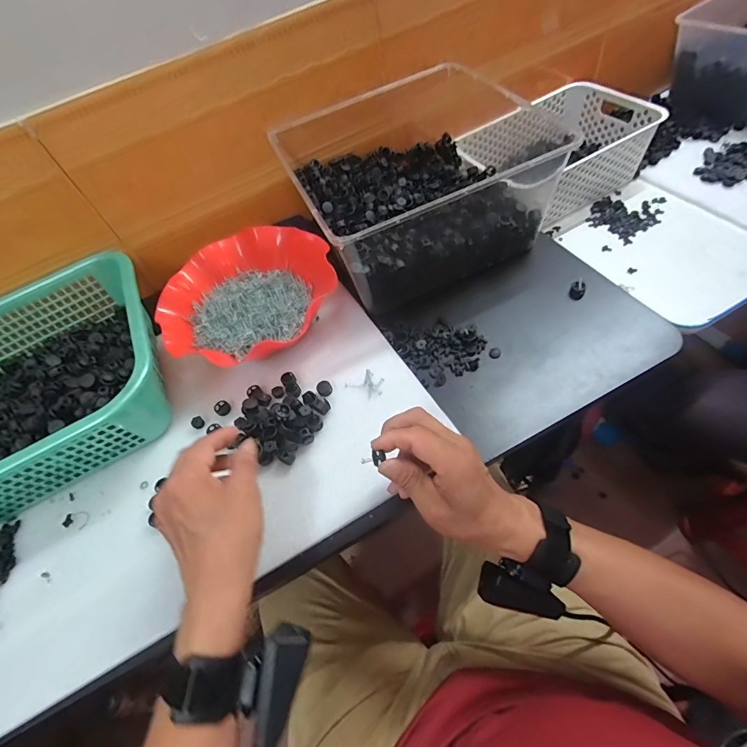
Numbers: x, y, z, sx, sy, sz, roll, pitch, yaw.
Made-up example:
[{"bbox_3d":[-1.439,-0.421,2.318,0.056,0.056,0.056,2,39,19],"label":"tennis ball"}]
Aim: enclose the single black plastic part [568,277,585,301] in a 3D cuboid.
[{"bbox_3d":[0.249,-0.102,0.493,0.018,0.017,0.019,27,66,26],"label":"single black plastic part"}]

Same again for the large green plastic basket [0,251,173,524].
[{"bbox_3d":[-0.432,0.030,0.472,0.383,0.116,0.292,-28,57,-10],"label":"large green plastic basket"}]

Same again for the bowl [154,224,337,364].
[{"bbox_3d":[-0.161,-0.104,0.528,0.215,0.046,0.220,-1,58,2],"label":"bowl"}]

